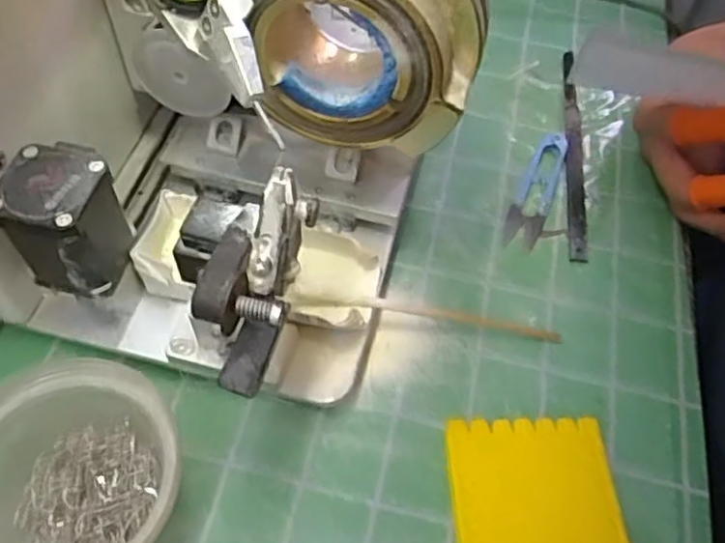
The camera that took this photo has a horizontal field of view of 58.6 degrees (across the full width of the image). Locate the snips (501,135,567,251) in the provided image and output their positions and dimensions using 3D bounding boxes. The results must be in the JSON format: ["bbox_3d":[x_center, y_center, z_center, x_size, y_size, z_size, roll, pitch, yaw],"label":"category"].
[{"bbox_3d":[0.118,-0.057,0.435,0.023,0.007,0.101,21,58,10],"label":"snips"}]

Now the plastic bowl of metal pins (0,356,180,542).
[{"bbox_3d":[-0.131,0.091,0.296,0.094,0.049,0.092,2,57,-3],"label":"plastic bowl of metal pins"}]

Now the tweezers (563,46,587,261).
[{"bbox_3d":[0.151,-0.090,0.460,0.012,0.009,0.197,9,56,2],"label":"tweezers"}]

